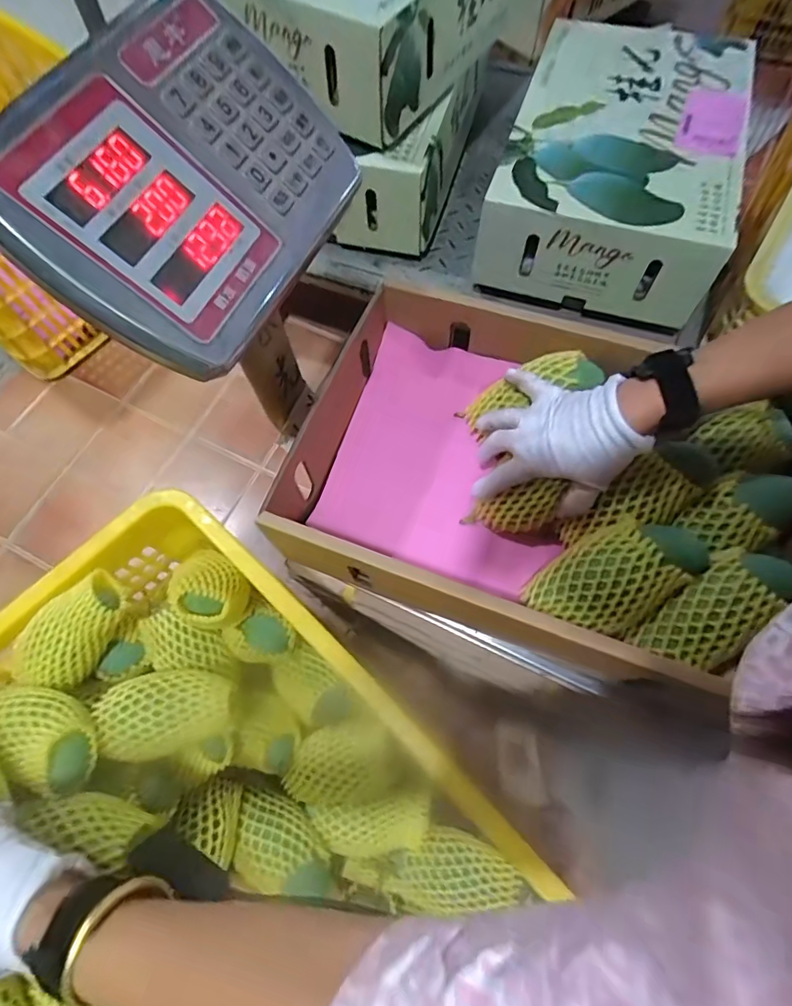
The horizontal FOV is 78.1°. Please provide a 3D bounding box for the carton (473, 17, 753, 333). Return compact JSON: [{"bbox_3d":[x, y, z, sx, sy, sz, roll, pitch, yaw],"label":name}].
[{"bbox_3d":[0.293,-0.459,0.666,0.272,0.132,0.379,15,70,8],"label":"carton"}]

